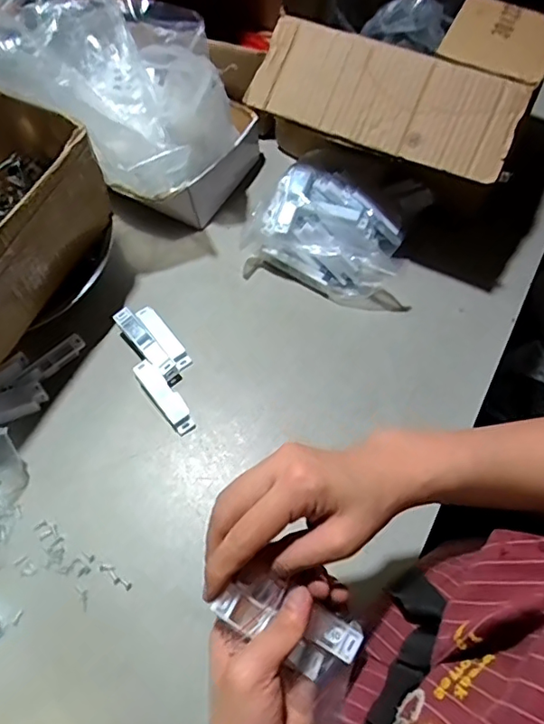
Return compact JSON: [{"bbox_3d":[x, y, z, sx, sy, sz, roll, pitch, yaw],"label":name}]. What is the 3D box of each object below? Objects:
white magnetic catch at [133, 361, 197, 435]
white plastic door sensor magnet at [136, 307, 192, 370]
[{"bbox_3d":[-0.117,0.036,0.582,0.023,0.024,0.092,-36,68,-18],"label":"white magnetic catch"},{"bbox_3d":[-0.126,-0.032,0.624,0.022,0.007,0.091,-34,68,-18],"label":"white plastic door sensor magnet"}]

